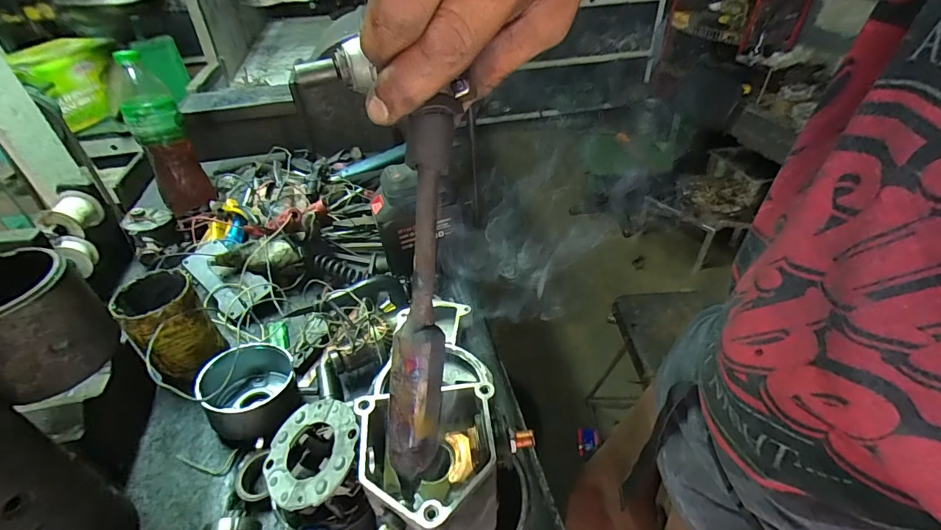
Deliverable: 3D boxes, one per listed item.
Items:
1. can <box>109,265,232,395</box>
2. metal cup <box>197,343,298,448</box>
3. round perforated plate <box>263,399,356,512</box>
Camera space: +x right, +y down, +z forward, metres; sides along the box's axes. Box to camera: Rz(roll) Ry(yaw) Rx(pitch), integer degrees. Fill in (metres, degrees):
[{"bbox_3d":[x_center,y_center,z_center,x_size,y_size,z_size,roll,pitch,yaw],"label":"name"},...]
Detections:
[{"bbox_3d":[-0.336,0.067,0.487,0.080,0.122,0.083,-1,40,1],"label":"can"},{"bbox_3d":[-0.233,0.129,0.457,0.086,0.060,0.102,-20,43,-20],"label":"metal cup"},{"bbox_3d":[-0.116,0.135,0.311,0.074,0.004,0.073,-15,45,16],"label":"round perforated plate"}]

